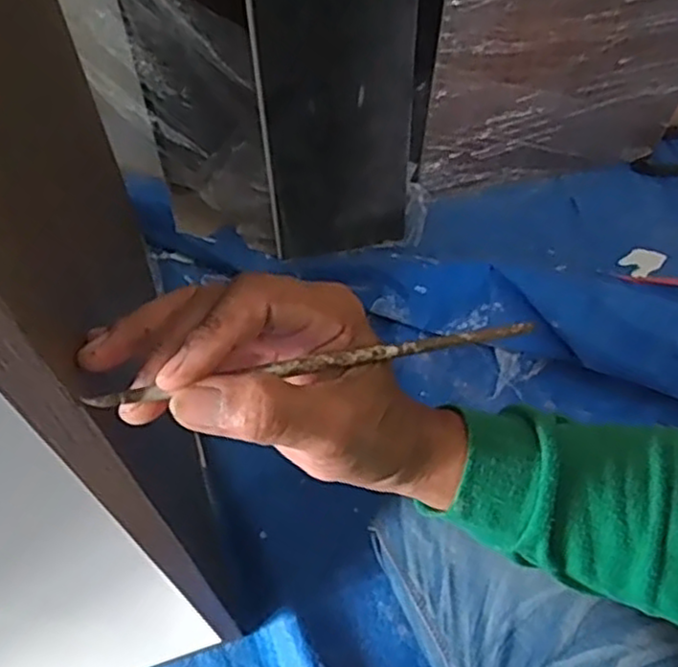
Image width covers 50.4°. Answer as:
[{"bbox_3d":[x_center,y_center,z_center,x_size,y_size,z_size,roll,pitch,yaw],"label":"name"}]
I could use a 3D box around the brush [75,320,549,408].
[{"bbox_3d":[-0.003,0.012,0.296,0.191,0.006,0.006,-9,59,-20],"label":"brush"}]

